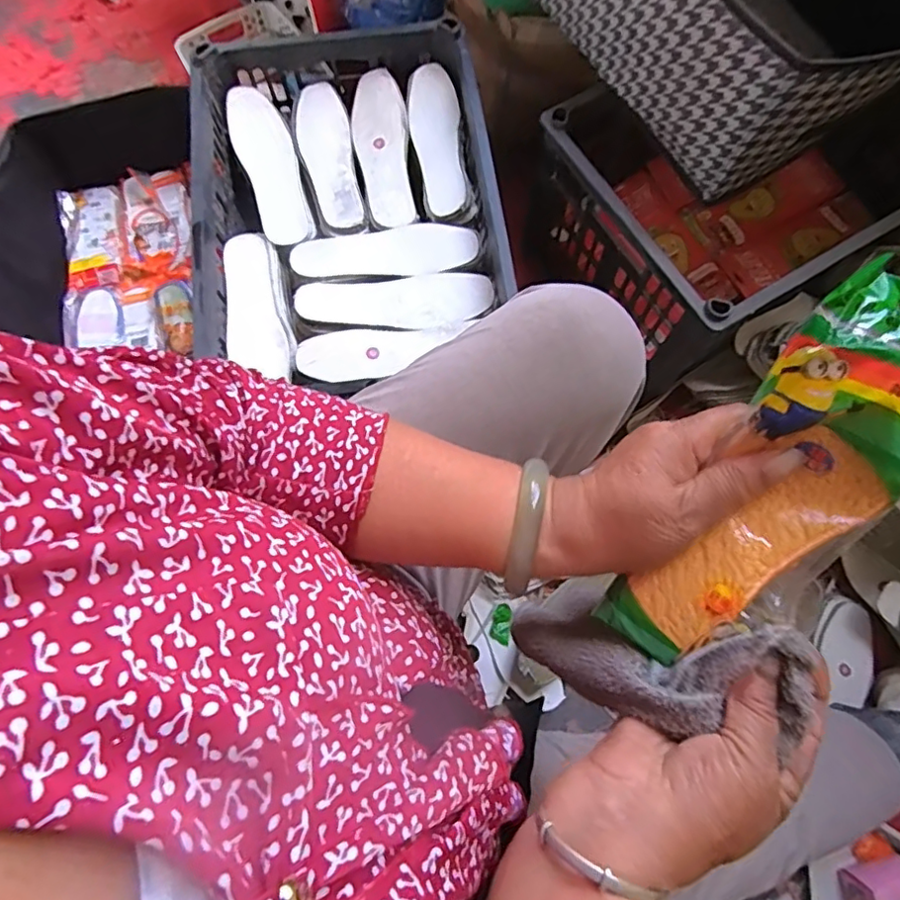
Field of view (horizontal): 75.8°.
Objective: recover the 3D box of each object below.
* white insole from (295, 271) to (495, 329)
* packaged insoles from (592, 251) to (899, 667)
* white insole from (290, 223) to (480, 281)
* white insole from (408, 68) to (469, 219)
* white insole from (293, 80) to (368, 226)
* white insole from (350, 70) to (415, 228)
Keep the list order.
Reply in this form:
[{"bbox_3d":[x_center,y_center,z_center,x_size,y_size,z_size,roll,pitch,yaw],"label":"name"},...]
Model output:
[{"bbox_3d":[-0.064,-0.173,0.679,0.224,0.010,0.068,-5,73,1],"label":"white insole"},{"bbox_3d":[0.155,0.018,0.273,0.073,0.027,0.210,36,108,12],"label":"packaged insoles"},{"bbox_3d":[-0.080,-0.241,0.700,0.220,0.005,0.073,-7,73,0],"label":"white insole"},{"bbox_3d":[-0.015,-0.393,0.734,0.062,0.031,0.208,-9,73,-1],"label":"white insole"},{"bbox_3d":[-0.158,-0.374,0.734,0.066,0.008,0.215,-12,73,-2],"label":"white insole"},{"bbox_3d":[-0.086,-0.383,0.738,0.071,0.022,0.228,-9,73,-1],"label":"white insole"}]

